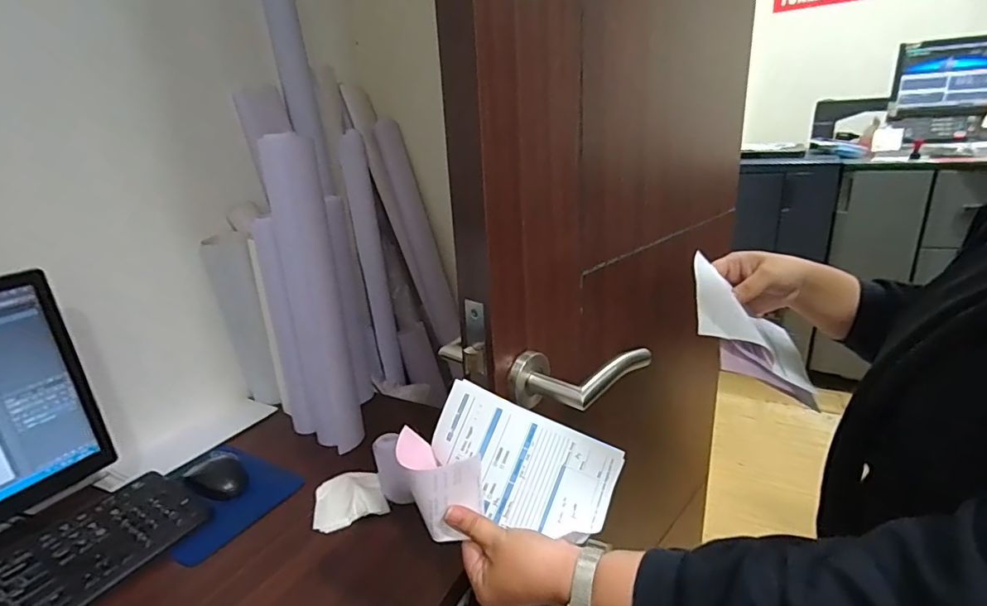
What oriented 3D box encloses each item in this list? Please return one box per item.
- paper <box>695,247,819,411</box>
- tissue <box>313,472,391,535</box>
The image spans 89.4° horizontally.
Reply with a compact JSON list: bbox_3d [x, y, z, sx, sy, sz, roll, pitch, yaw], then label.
[{"bbox_3d":[0.255,0.030,0.501,0.156,0.050,0.105,28,49,-23],"label":"paper"},{"bbox_3d":[-0.200,0.270,0.692,0.093,0.019,0.092,-10,21,-18],"label":"tissue"}]

